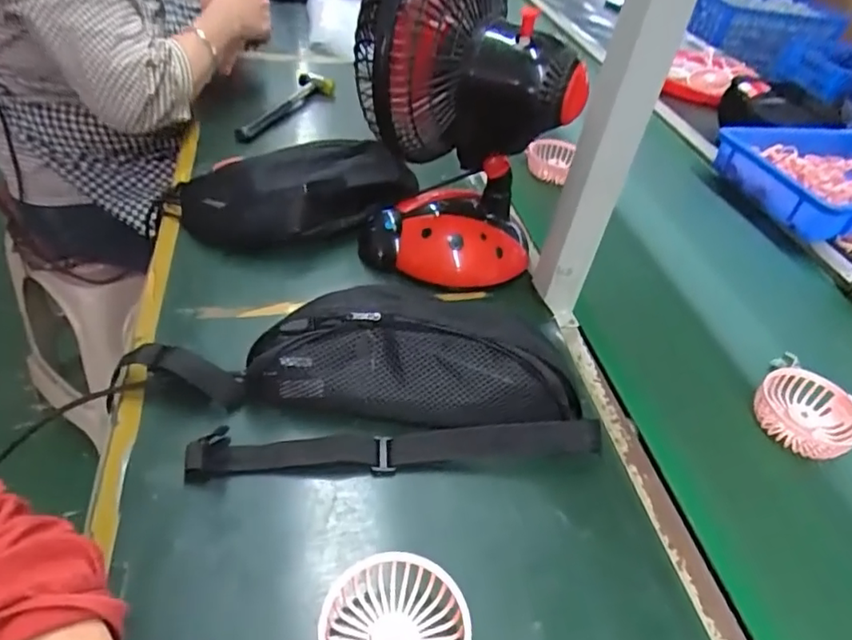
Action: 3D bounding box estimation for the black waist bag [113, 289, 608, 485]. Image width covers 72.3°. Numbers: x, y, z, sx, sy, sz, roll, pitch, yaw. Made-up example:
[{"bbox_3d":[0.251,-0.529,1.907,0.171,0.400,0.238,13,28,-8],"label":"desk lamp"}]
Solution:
[{"bbox_3d":[-0.061,0.040,0.493,0.394,0.078,0.164,-1,43,-8],"label":"black waist bag"}]

